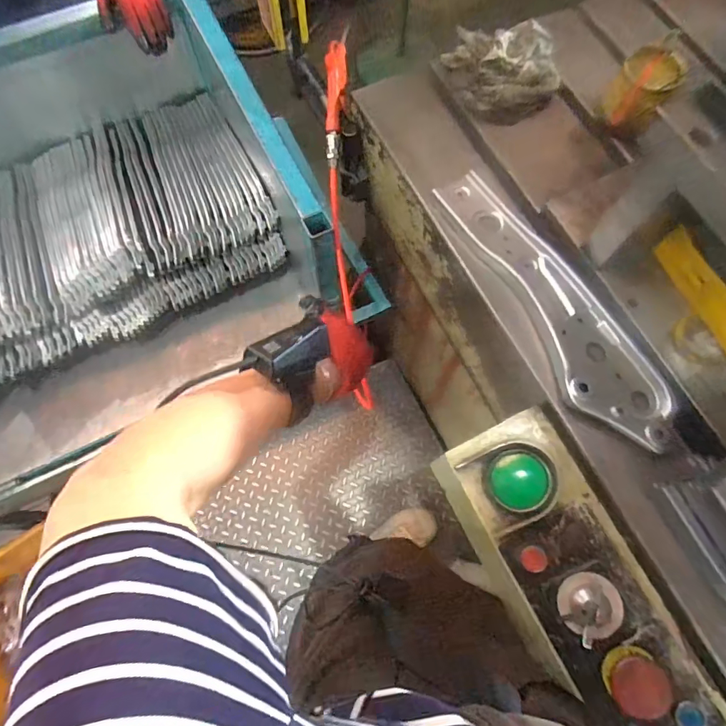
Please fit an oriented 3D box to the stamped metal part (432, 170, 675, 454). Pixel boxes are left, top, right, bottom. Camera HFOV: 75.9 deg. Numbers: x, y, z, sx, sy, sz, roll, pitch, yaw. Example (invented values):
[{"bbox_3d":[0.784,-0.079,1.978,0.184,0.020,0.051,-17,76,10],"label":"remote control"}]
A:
[{"bbox_3d":[0.247,-0.085,0.607,0.109,0.025,0.424,-26,74,-9],"label":"stamped metal part"}]

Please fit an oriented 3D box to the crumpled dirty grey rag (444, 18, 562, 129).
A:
[{"bbox_3d":[0.220,-0.458,0.710,0.172,0.046,0.171,-19,73,-7],"label":"crumpled dirty grey rag"}]

